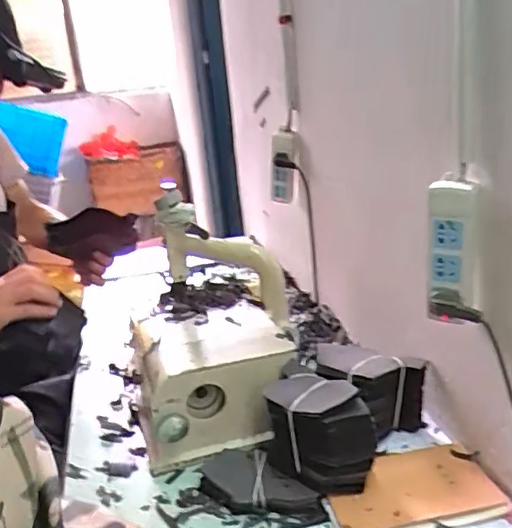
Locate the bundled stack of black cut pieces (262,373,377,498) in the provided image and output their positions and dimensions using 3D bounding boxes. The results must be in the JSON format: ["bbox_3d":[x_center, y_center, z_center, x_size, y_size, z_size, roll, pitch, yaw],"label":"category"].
[{"bbox_3d":[0.082,0.218,0.768,0.128,0.120,0.139,-6,17,-2],"label":"bundled stack of black cut pieces"}]

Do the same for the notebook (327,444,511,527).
[{"bbox_3d":[0.192,0.286,0.726,0.201,0.025,0.144,-8,18,-8],"label":"notebook"}]

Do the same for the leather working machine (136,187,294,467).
[{"bbox_3d":[-0.077,0.097,0.905,0.260,0.302,0.292,-5,17,-1],"label":"leather working machine"}]

